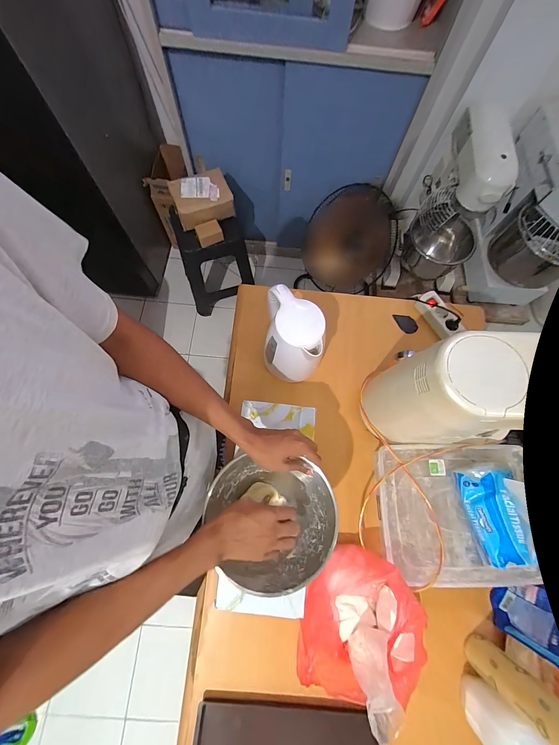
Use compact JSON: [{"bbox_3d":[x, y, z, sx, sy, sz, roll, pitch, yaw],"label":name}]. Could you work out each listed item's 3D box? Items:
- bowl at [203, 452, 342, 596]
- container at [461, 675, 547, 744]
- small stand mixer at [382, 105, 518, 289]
[{"bbox_3d":[-0.009,0.255,0.515,0.192,0.080,0.205,1,73,-2],"label":"bowl"},{"bbox_3d":[0.398,0.641,0.519,0.074,0.140,0.070,1,73,-2],"label":"container"},{"bbox_3d":[0.789,-0.747,1.337,0.331,0.606,0.420,13,73,2],"label":"small stand mixer"}]

